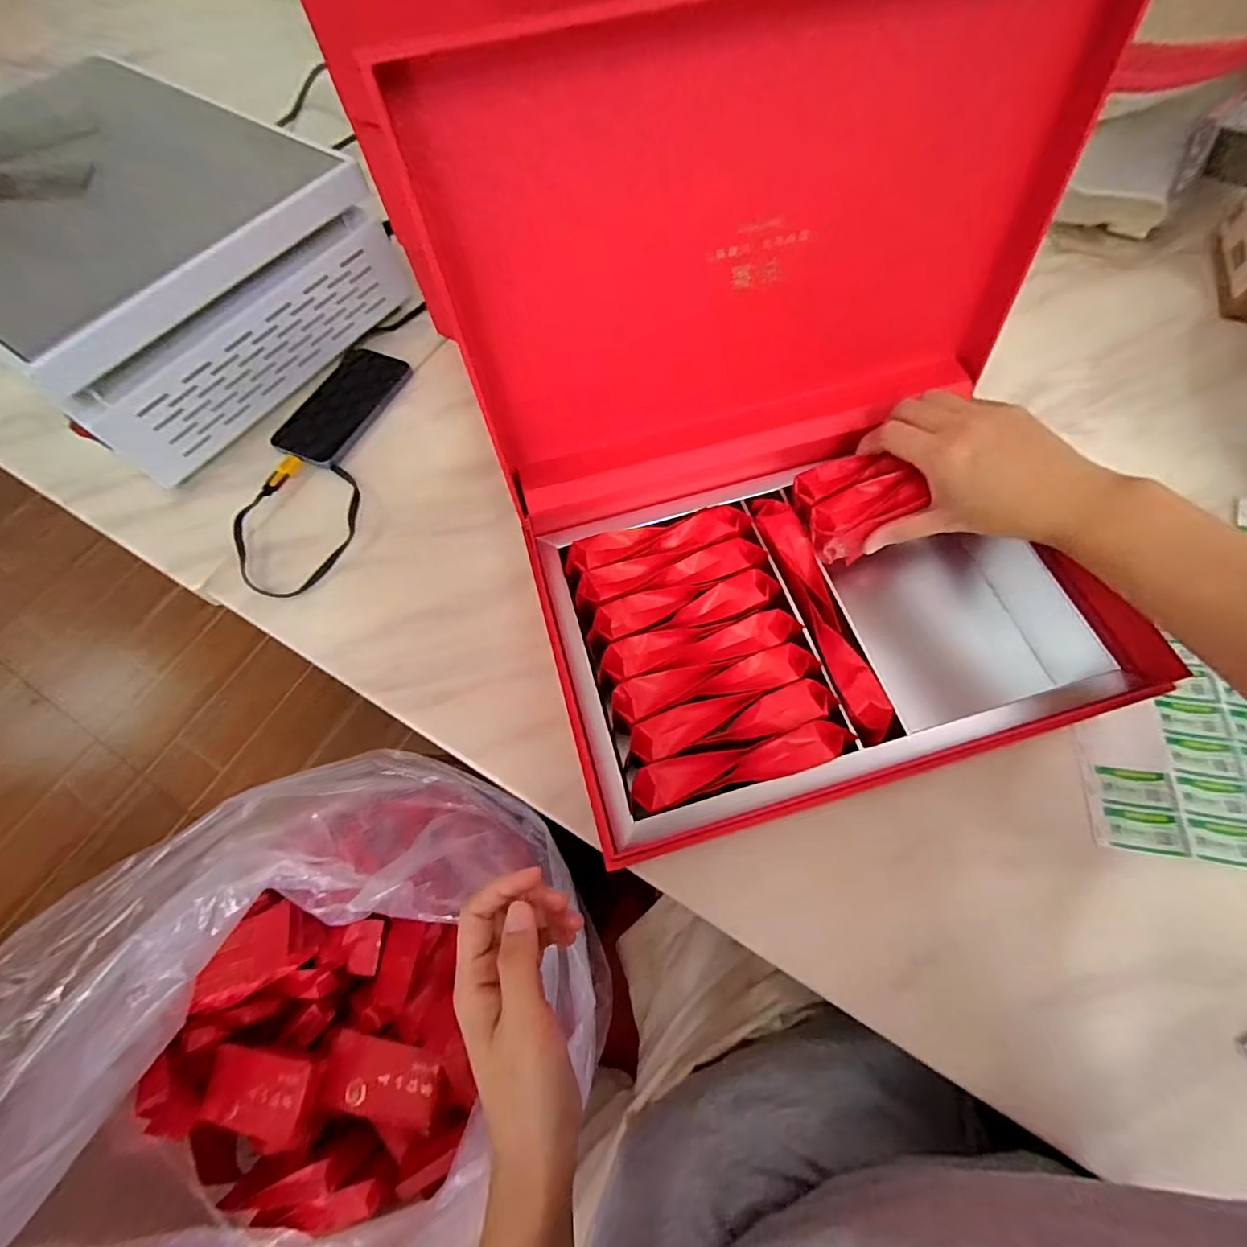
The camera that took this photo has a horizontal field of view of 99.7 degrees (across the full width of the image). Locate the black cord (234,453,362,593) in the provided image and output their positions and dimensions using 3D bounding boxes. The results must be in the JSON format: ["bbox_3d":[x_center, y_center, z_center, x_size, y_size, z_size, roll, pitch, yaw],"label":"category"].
[{"bbox_3d":[-0.279,-0.085,0.455,0.101,0.021,0.129,14,67,8],"label":"black cord"}]

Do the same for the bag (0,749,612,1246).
[{"bbox_3d":[-0.229,0.314,0.379,0.428,0.265,0.290,-31,69,-11],"label":"bag"}]

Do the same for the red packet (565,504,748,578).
[{"bbox_3d":[0.025,-0.058,0.385,0.134,0.020,0.029,-13,66,-3],"label":"red packet"}]

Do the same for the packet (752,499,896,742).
[{"bbox_3d":[0.132,-0.010,0.356,0.029,0.016,0.179,-16,66,-5],"label":"packet"}]

